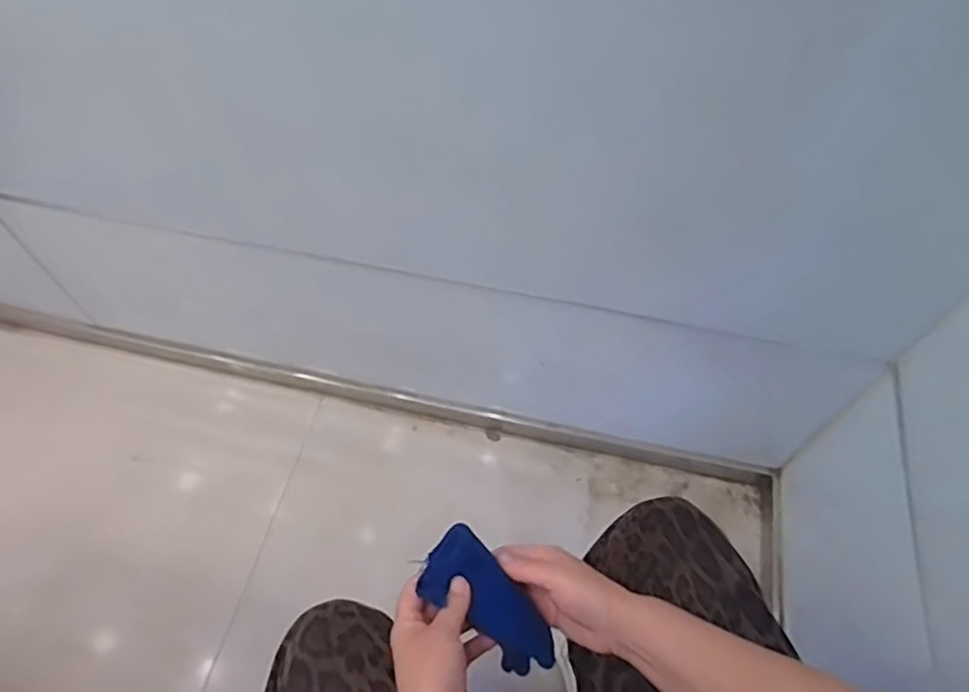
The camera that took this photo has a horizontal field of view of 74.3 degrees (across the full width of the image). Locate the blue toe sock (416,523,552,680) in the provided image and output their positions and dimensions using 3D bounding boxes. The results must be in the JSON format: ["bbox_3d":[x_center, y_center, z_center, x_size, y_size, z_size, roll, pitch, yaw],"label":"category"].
[{"bbox_3d":[0.006,0.201,0.494,0.059,0.029,0.124,-43,92,-23],"label":"blue toe sock"}]

